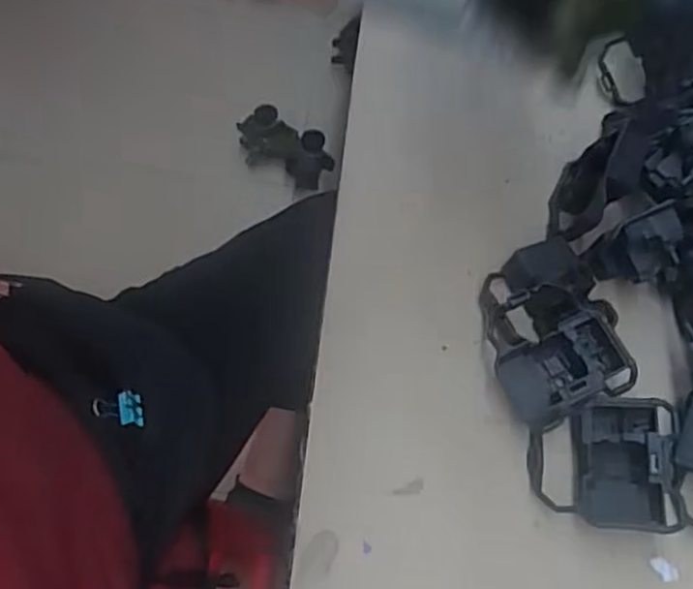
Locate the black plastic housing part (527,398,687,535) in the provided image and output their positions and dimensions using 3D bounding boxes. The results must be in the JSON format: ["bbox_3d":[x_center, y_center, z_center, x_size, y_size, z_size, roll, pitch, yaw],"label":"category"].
[{"bbox_3d":[0.140,0.094,0.375,0.070,0.038,0.068,3,62,0],"label":"black plastic housing part"}]

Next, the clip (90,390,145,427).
[{"bbox_3d":[-0.128,0.065,0.387,0.028,0.011,0.021,1,69,-23],"label":"clip"}]

